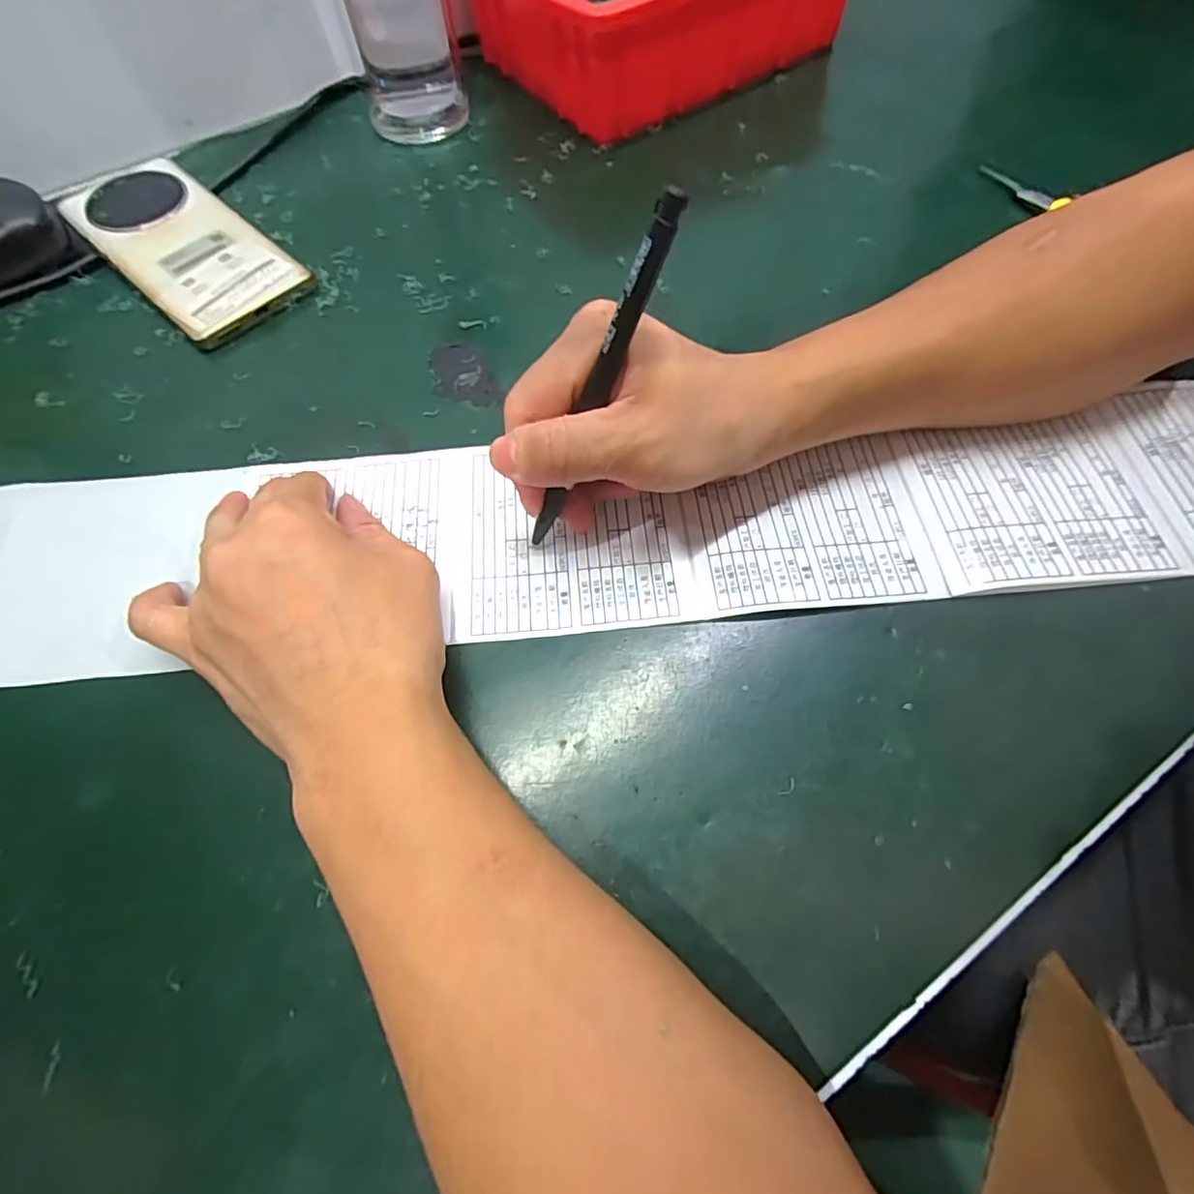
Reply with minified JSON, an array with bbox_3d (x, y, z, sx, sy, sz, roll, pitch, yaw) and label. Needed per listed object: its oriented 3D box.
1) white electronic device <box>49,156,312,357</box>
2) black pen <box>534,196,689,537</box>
[{"bbox_3d":[-0.242,-0.208,0.347,0.158,0.020,0.075,40,71,18],"label":"white electronic device"},{"bbox_3d":[-0.001,-0.070,0.213,0.007,0.136,0.007,-24,62,-41],"label":"black pen"}]

